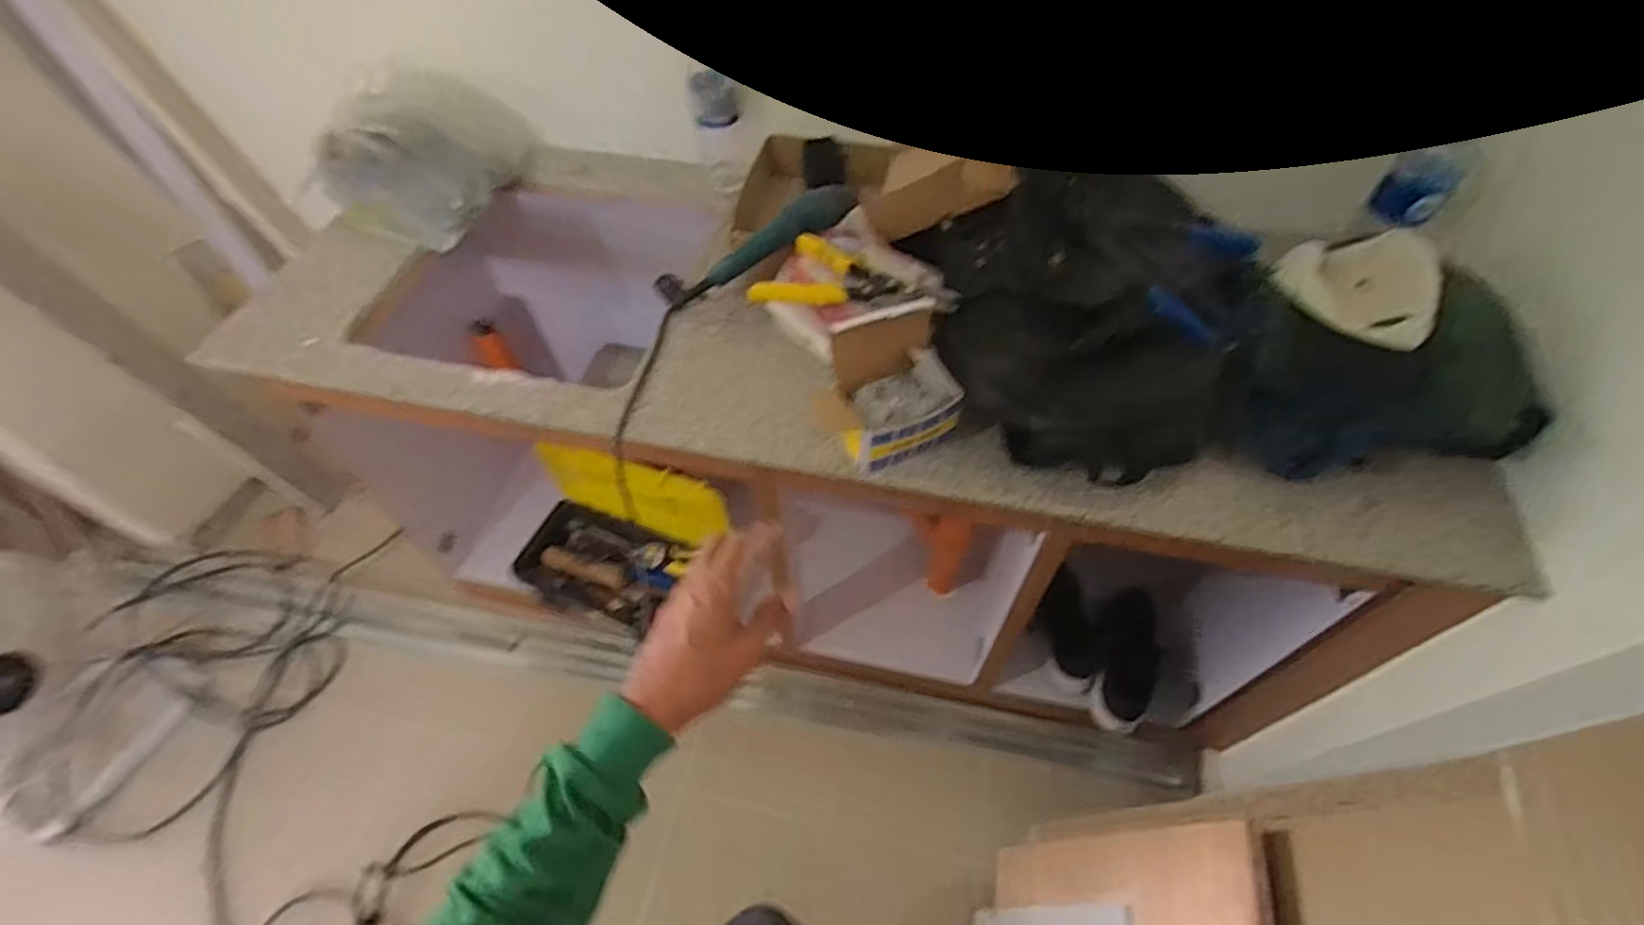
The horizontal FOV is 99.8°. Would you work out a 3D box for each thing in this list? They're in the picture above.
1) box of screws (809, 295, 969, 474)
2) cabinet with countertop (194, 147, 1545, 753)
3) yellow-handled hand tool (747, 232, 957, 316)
[{"bbox_3d":[0.075,-0.084,0.795,0.158,0.148,0.110,-20,56,-13],"label":"box of screws"},{"bbox_3d":[0.002,-0.039,1.336,1.698,0.799,0.671,9,55,7],"label":"cabinet with countertop"},{"bbox_3d":[0.040,-0.201,0.816,0.222,0.037,0.124,25,58,18],"label":"yellow-handled hand tool"}]

